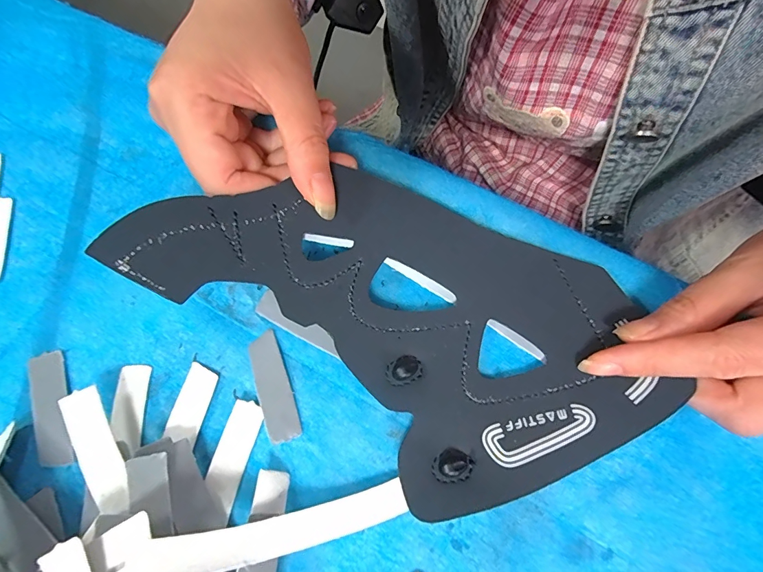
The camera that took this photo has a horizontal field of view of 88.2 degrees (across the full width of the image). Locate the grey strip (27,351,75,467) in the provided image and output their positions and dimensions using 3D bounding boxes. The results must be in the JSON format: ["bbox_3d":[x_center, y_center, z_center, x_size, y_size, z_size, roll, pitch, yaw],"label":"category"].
[{"bbox_3d":[-0.137,0.050,0.163,0.013,0.004,0.047,-14,70,-20],"label":"grey strip"}]

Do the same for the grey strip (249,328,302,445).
[{"bbox_3d":[-0.047,0.042,0.169,0.013,0.004,0.047,-19,68,-10],"label":"grey strip"}]

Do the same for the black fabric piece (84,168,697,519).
[{"bbox_3d":[0.016,0.006,0.164,0.197,0.044,0.125,34,69,13],"label":"black fabric piece"}]

